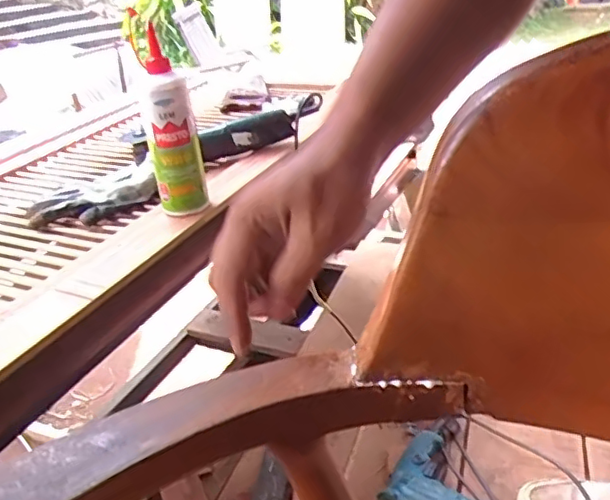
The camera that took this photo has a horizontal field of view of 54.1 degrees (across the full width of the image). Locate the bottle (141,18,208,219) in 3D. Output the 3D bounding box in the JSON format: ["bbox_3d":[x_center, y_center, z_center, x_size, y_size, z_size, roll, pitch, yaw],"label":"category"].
[{"bbox_3d":[-0.178,-0.153,0.800,0.068,0.220,0.060,-10,28,-8],"label":"bottle"}]

